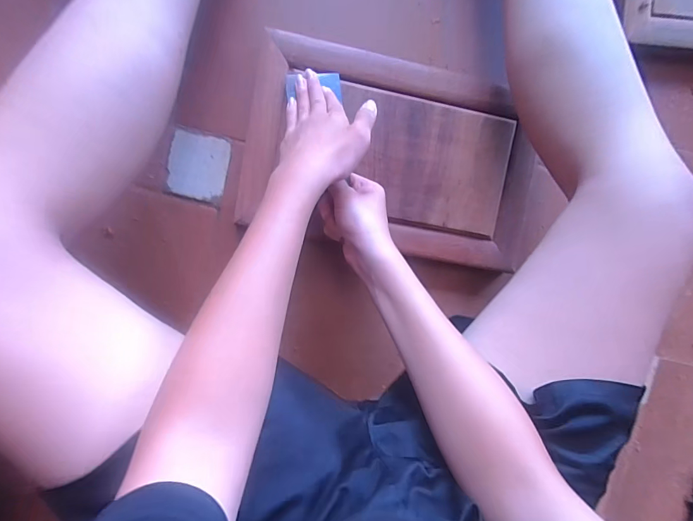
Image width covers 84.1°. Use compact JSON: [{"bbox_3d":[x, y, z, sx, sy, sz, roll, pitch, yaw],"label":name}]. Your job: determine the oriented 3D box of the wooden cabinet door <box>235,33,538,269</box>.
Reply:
[{"bbox_3d":[0.066,-0.137,0.486,0.367,0.017,0.237,16,94,-7],"label":"wooden cabinet door"}]

